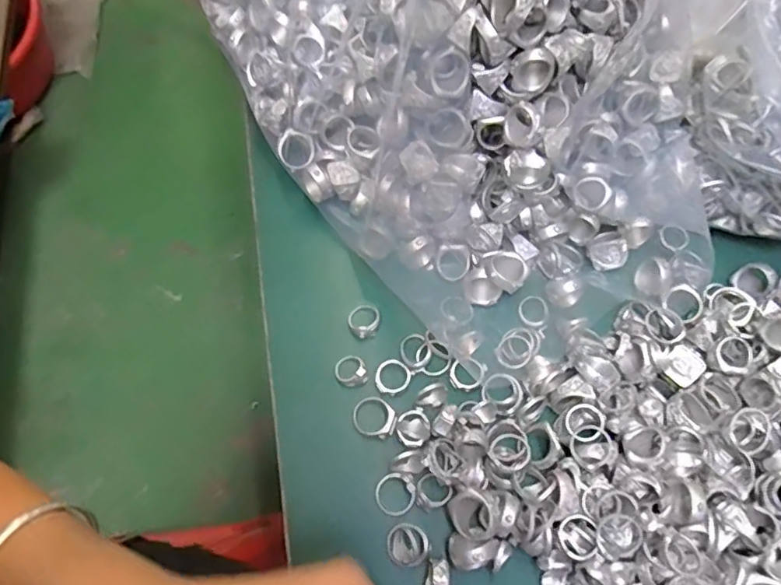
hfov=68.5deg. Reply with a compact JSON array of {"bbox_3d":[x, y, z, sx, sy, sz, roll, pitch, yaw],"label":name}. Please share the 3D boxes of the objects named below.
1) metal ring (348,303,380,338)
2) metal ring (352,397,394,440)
[{"bbox_3d":[-0.018,0.018,0.383,0.021,0.008,0.025,14,69,4],"label":"metal ring"},{"bbox_3d":[-0.010,0.077,0.357,0.027,0.011,0.024,15,70,5],"label":"metal ring"}]

